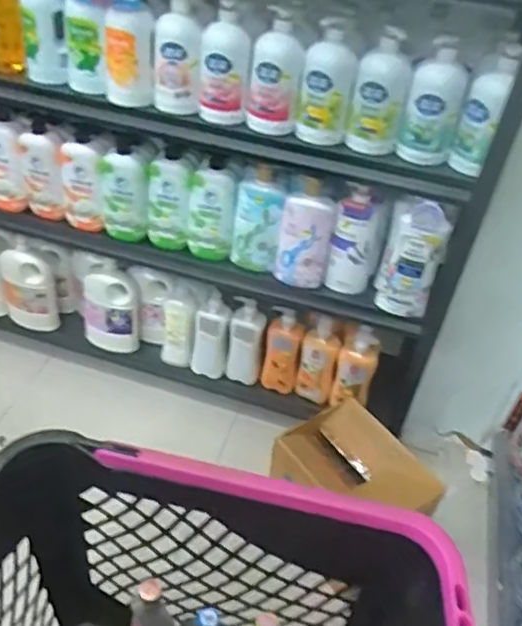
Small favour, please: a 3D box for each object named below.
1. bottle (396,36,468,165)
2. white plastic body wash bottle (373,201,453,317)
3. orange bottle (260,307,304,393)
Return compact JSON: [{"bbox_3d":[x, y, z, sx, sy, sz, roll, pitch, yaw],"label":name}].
[{"bbox_3d":[0.310,-0.369,1.074,0.094,0.208,0.057,20,43,14],"label":"bottle"},{"bbox_3d":[0.316,-0.115,1.262,0.119,0.260,0.065,19,43,13],"label":"white plastic body wash bottle"},{"bbox_3d":[0.056,0.103,1.569,0.091,0.243,0.054,8,41,1],"label":"orange bottle"}]

